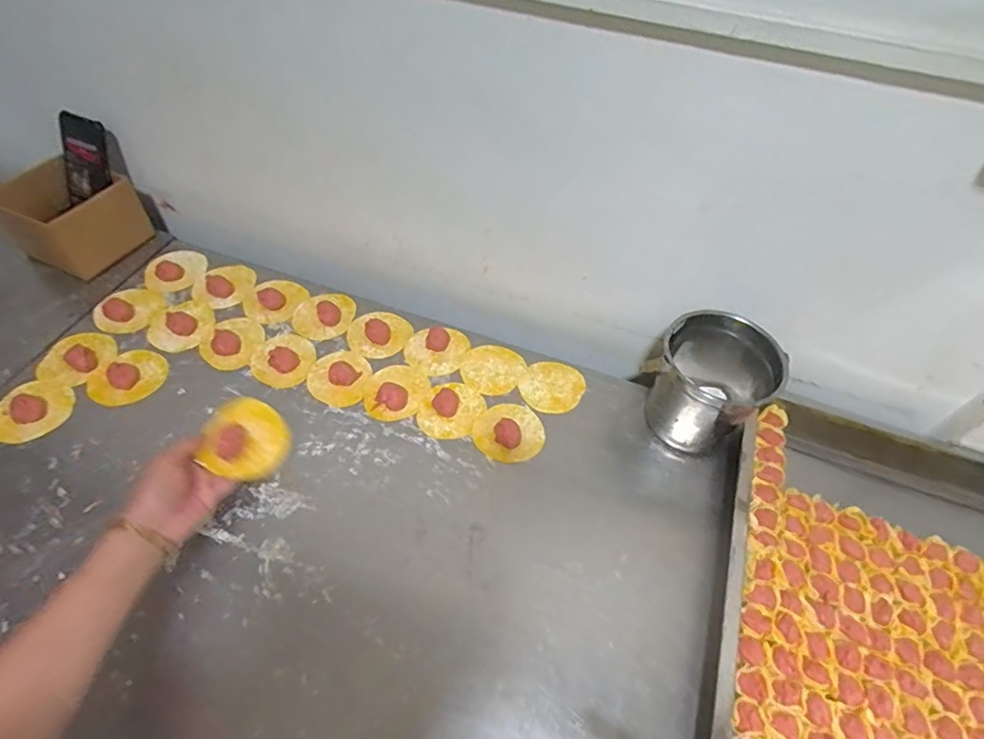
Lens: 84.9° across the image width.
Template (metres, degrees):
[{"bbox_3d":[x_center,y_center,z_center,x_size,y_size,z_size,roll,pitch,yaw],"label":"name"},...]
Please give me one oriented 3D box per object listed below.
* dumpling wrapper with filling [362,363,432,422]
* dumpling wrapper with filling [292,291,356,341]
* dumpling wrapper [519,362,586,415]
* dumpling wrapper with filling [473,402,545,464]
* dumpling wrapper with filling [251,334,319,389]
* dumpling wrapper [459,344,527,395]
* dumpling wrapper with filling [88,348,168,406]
[{"bbox_3d":[-0.123,0.025,0.700,0.078,0.014,0.087,7,54,0],"label":"dumpling wrapper with filling"},{"bbox_3d":[-0.240,-0.080,0.772,0.091,0.014,0.082,-37,65,-27],"label":"dumpling wrapper with filling"},{"bbox_3d":[0.081,0.022,0.718,0.078,0.004,0.081,3,54,-4],"label":"dumpling wrapper"},{"bbox_3d":[0.023,0.076,0.668,0.083,0.014,0.081,3,54,-4],"label":"dumpling wrapper with filling"},{"bbox_3d":[-0.277,-0.015,0.721,0.076,0.007,0.084,15,54,6],"label":"dumpling wrapper with filling"},{"bbox_3d":[0.002,-0.002,0.737,0.088,0.006,0.080,3,52,-3],"label":"dumpling wrapper"},{"bbox_3d":[-0.467,0.007,0.691,0.087,0.017,0.074,-26,60,-22],"label":"dumpling wrapper with filling"}]

